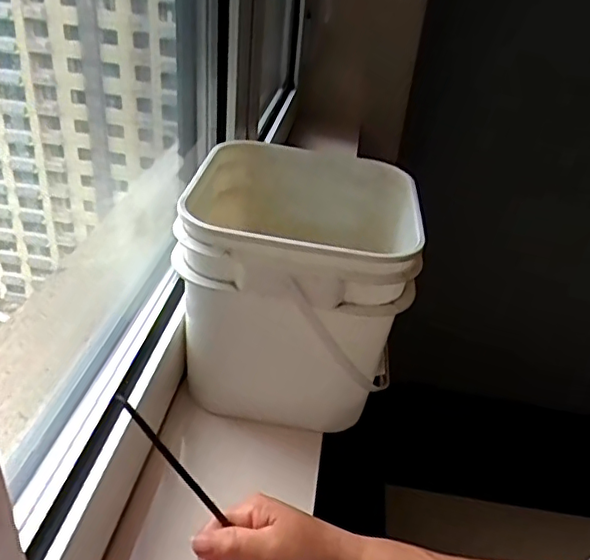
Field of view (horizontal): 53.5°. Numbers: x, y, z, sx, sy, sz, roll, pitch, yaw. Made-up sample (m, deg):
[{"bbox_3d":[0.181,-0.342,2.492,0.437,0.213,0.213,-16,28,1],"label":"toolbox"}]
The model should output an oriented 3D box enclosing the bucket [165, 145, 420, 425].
[{"bbox_3d":[0.000,0.002,0.589,0.207,0.201,0.226,7,32,1],"label":"bucket"}]

